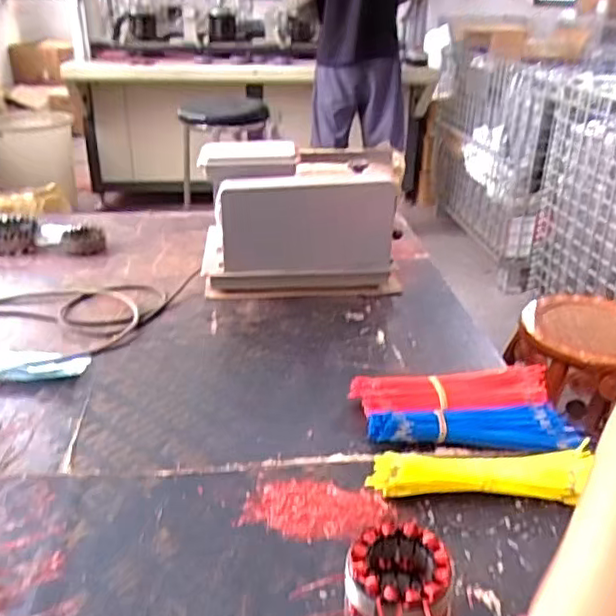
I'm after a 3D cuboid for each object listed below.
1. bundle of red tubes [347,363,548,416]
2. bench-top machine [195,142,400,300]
[{"bbox_3d":[0.190,0.115,0.845,0.257,0.041,0.070,-3,28,-9],"label":"bundle of red tubes"},{"bbox_3d":[-0.015,-0.159,1.160,0.350,0.238,0.181,0,28,-3],"label":"bench-top machine"}]

